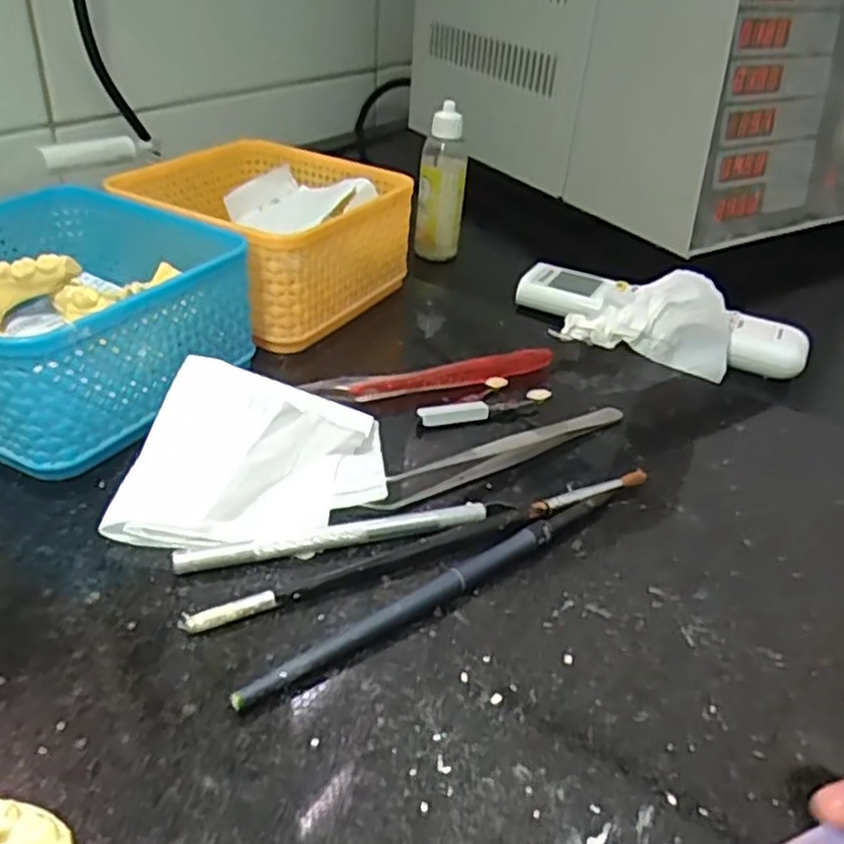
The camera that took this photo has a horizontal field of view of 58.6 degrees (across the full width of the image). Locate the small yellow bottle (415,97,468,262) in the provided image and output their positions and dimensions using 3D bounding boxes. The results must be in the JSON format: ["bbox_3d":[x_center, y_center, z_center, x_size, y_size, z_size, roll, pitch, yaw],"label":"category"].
[{"bbox_3d":[0.014,-0.171,0.541,0.032,0.104,0.028,3,34,-6],"label":"small yellow bottle"}]

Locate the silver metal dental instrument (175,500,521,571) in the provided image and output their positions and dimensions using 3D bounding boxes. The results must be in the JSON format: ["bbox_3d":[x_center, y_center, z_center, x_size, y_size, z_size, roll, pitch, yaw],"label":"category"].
[{"bbox_3d":[-0.026,0.040,0.277,0.123,0.006,0.008,-6,36,-18],"label":"silver metal dental instrument"}]

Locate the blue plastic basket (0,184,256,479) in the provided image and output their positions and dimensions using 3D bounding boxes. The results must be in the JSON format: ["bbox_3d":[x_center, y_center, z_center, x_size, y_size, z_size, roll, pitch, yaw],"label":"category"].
[{"bbox_3d":[-0.162,-0.049,0.339,0.129,0.063,0.128,20,36,18],"label":"blue plastic basket"}]

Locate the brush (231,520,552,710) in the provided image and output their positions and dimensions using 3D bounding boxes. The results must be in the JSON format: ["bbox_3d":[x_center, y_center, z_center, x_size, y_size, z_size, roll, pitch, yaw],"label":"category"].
[{"bbox_3d":[-0.004,0.061,0.251,0.127,0.011,0.008,-20,43,-34],"label":"brush"}]

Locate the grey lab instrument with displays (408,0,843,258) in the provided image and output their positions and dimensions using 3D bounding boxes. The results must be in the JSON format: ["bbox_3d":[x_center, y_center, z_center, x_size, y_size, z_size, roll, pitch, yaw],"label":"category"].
[{"bbox_3d":[0.223,-0.318,0.651,0.357,0.194,0.347,-19,42,-33],"label":"grey lab instrument with displays"}]

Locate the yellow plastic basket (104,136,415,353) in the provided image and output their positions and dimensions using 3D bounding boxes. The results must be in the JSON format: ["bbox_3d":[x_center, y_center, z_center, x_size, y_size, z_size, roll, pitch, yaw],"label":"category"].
[{"bbox_3d":[-0.090,-0.112,0.434,0.132,0.055,0.132,23,37,22],"label":"yellow plastic basket"}]

